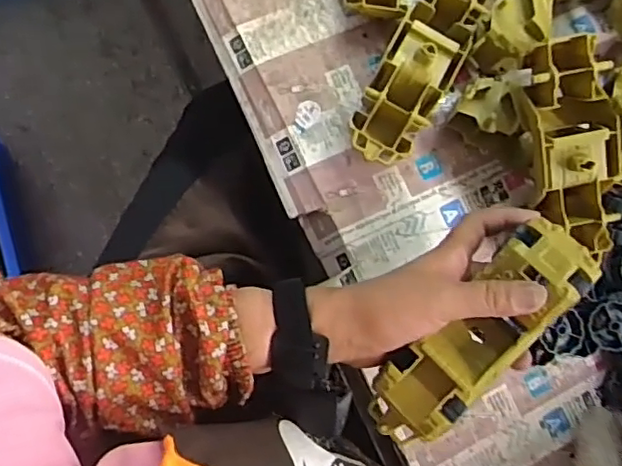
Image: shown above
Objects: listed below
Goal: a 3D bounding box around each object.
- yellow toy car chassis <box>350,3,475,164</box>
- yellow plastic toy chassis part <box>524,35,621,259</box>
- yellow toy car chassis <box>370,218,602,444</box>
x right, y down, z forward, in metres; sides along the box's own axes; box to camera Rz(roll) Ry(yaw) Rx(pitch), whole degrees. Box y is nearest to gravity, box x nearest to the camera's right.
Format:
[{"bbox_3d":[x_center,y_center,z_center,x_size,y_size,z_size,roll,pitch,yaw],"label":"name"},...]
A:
[{"bbox_3d":[0.074,-0.113,0.496,0.054,0.053,0.129,30,81,-3],"label":"yellow toy car chassis"},{"bbox_3d":[0.191,-0.055,0.460,0.055,0.054,0.172,-16,104,-9],"label":"yellow plastic toy chassis part"},{"bbox_3d":[0.111,0.069,0.403,0.171,0.051,0.062,-45,91,0],"label":"yellow toy car chassis"}]

